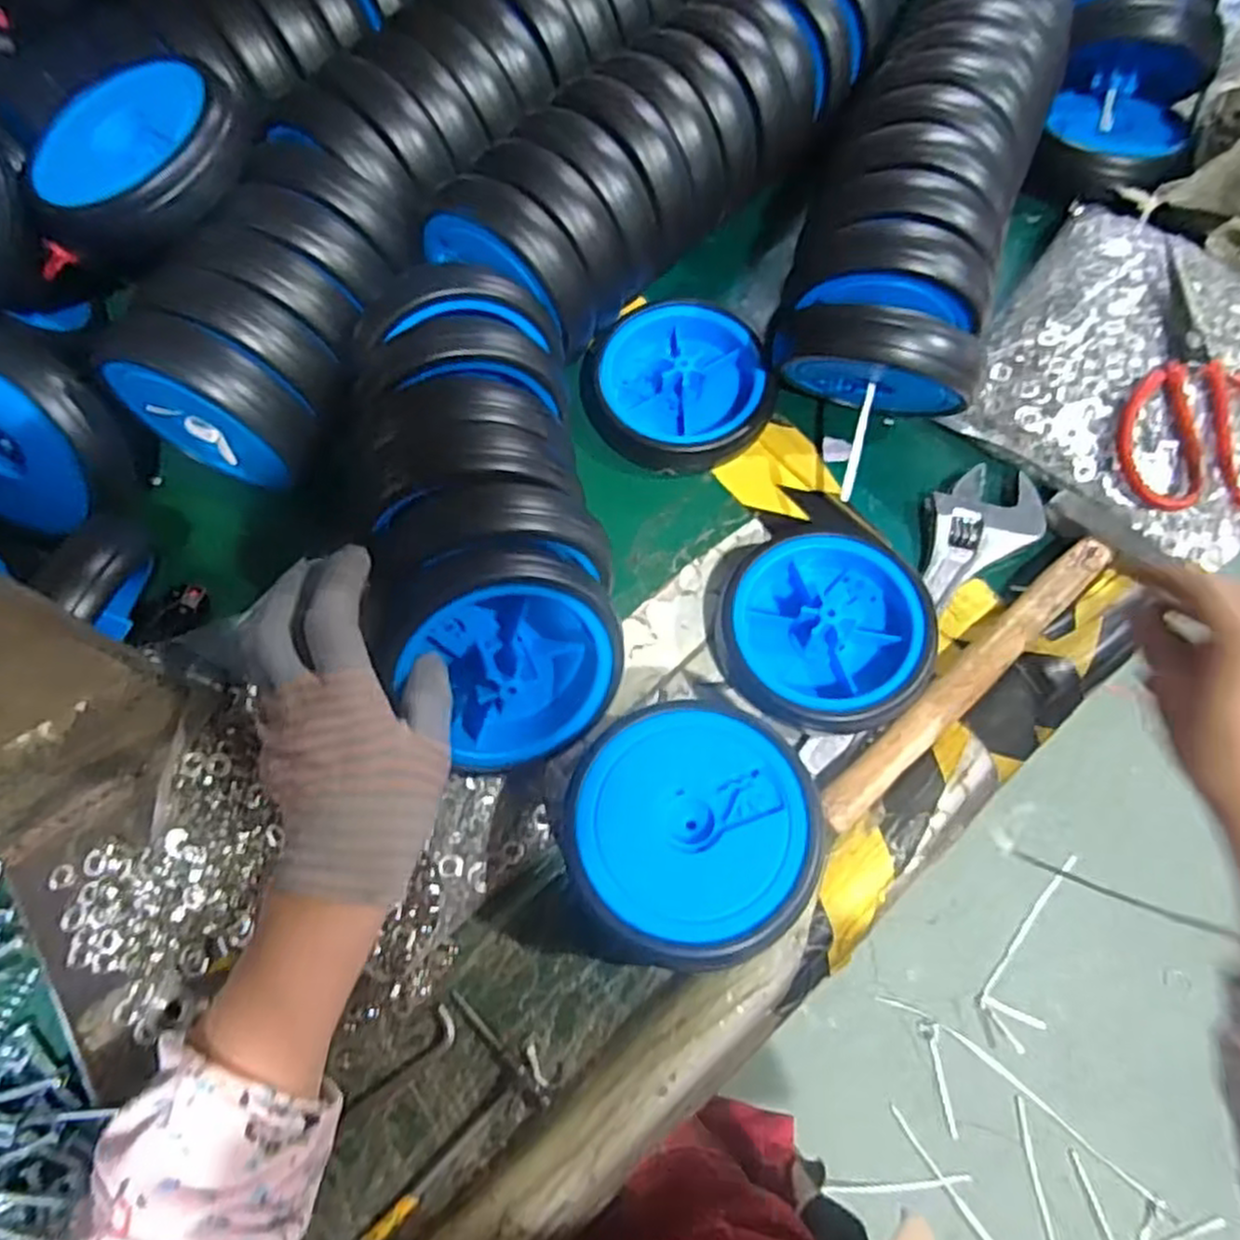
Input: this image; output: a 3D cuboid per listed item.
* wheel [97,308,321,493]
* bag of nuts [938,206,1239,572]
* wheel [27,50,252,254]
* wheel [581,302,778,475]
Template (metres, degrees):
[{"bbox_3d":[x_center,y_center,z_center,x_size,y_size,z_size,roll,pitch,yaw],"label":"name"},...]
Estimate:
[{"bbox_3d":[-0.243,-0.129,0.454,0.115,0.101,0.043,17,69,5],"label":"wheel"},{"bbox_3d":[0.388,-0.176,0.532,0.221,0.049,0.241,37,72,13],"label":"bag of nuts"},{"bbox_3d":[-0.288,-0.273,0.439,0.119,0.034,0.131,21,69,7],"label":"wheel"},{"bbox_3d":[0.040,-0.170,0.542,0.131,0.033,0.131,0,89,5],"label":"wheel"}]

